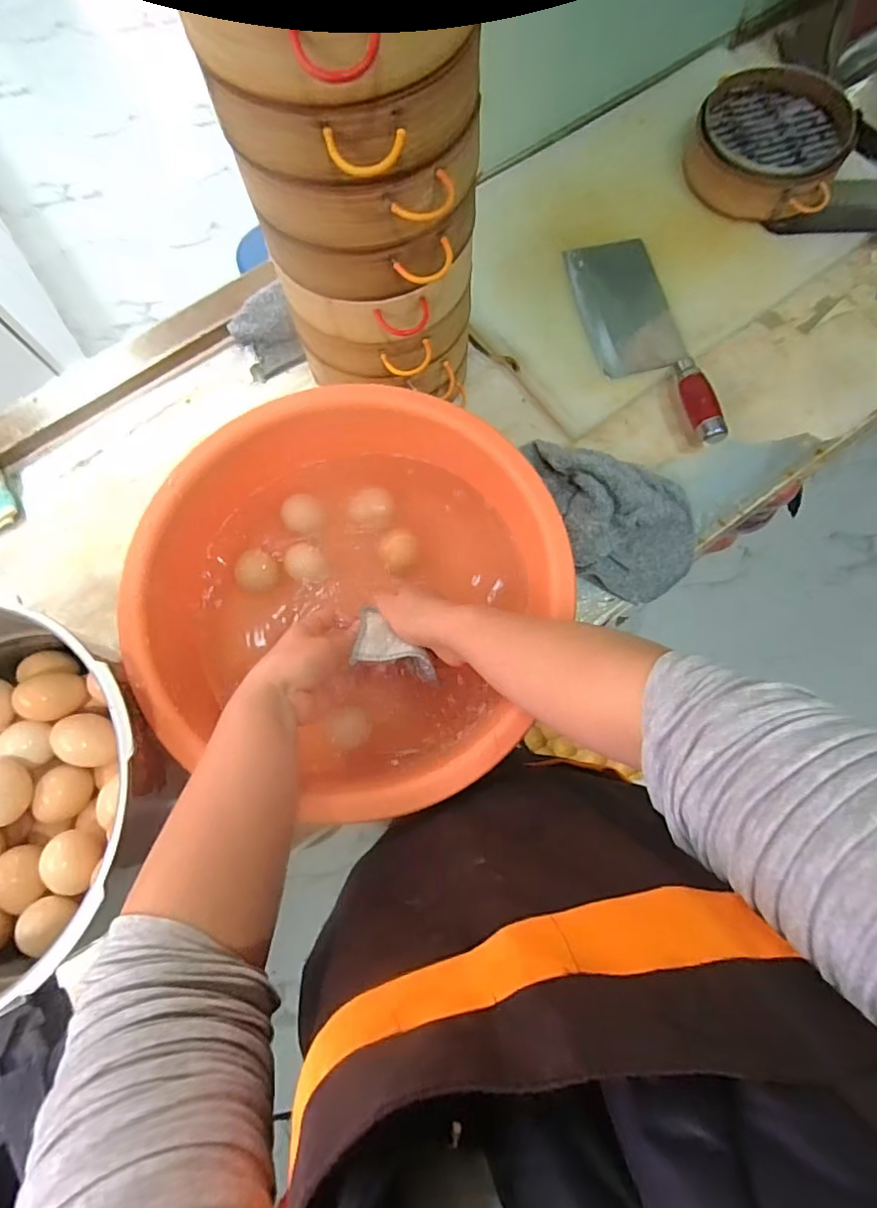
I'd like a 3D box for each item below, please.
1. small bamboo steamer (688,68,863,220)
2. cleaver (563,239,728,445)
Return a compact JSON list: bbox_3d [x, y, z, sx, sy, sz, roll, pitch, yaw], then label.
[{"bbox_3d":[0.388,-0.548,0.659,0.168,0.053,0.164,0,75,1],"label":"small bamboo steamer"},{"bbox_3d":[0.231,-0.299,0.639,0.093,0.039,0.281,-14,75,-2],"label":"cleaver"}]

